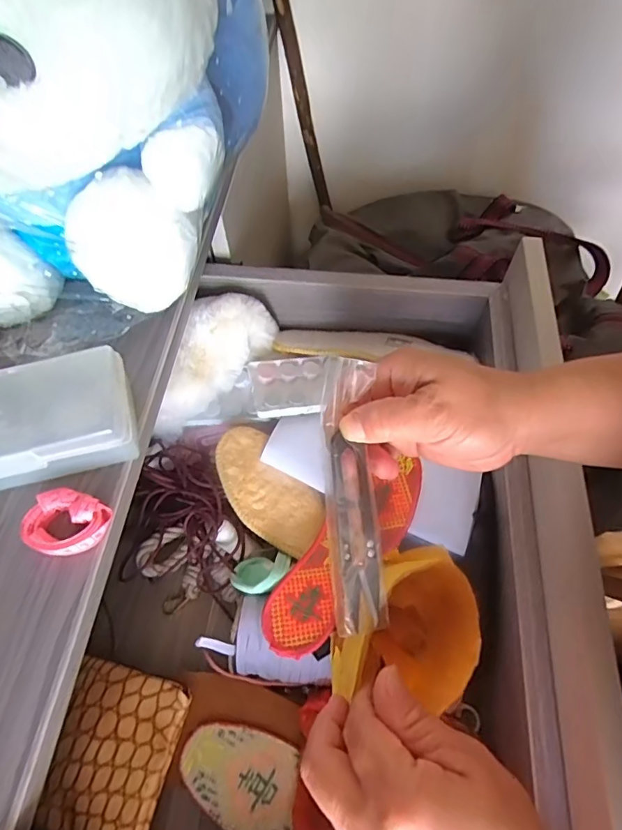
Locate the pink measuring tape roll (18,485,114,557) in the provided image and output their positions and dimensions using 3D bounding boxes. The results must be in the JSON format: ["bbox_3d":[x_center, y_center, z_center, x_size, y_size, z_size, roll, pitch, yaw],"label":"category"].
[{"bbox_3d":[-0.156,0.067,0.306,0.048,0.017,0.041,21,62,12],"label":"pink measuring tape roll"}]

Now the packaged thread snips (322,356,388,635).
[{"bbox_3d":[0.022,0.041,0.261,0.027,0.013,0.141,-4,85,-2],"label":"packaged thread snips"}]

